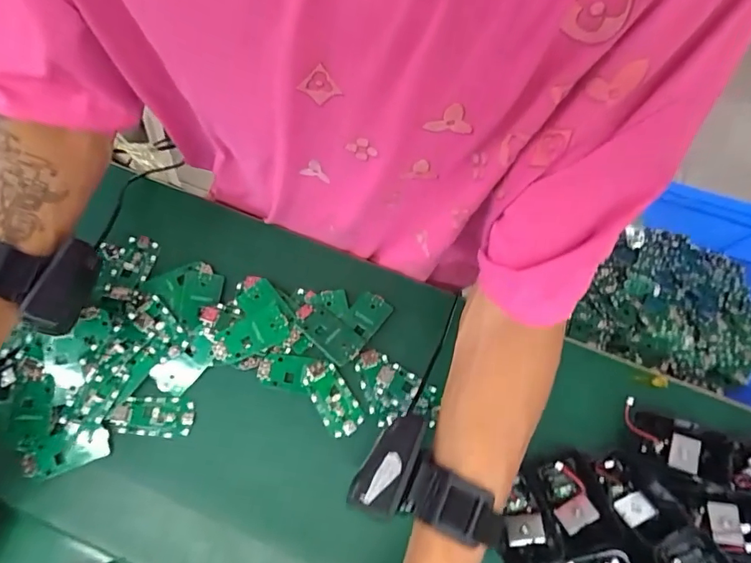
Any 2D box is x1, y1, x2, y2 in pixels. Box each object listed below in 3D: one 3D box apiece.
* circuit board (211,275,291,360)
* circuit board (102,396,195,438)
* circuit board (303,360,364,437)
[{"bbox_3d":[-0.113,0.030,0.411,0.065,0.012,0.065,-22,74,-8],"label":"circuit board"},{"bbox_3d":[-0.184,0.110,0.390,0.066,0.009,0.031,5,72,0],"label":"circuit board"},{"bbox_3d":[-0.036,0.097,0.397,0.031,0.006,0.063,-30,75,-11],"label":"circuit board"}]

